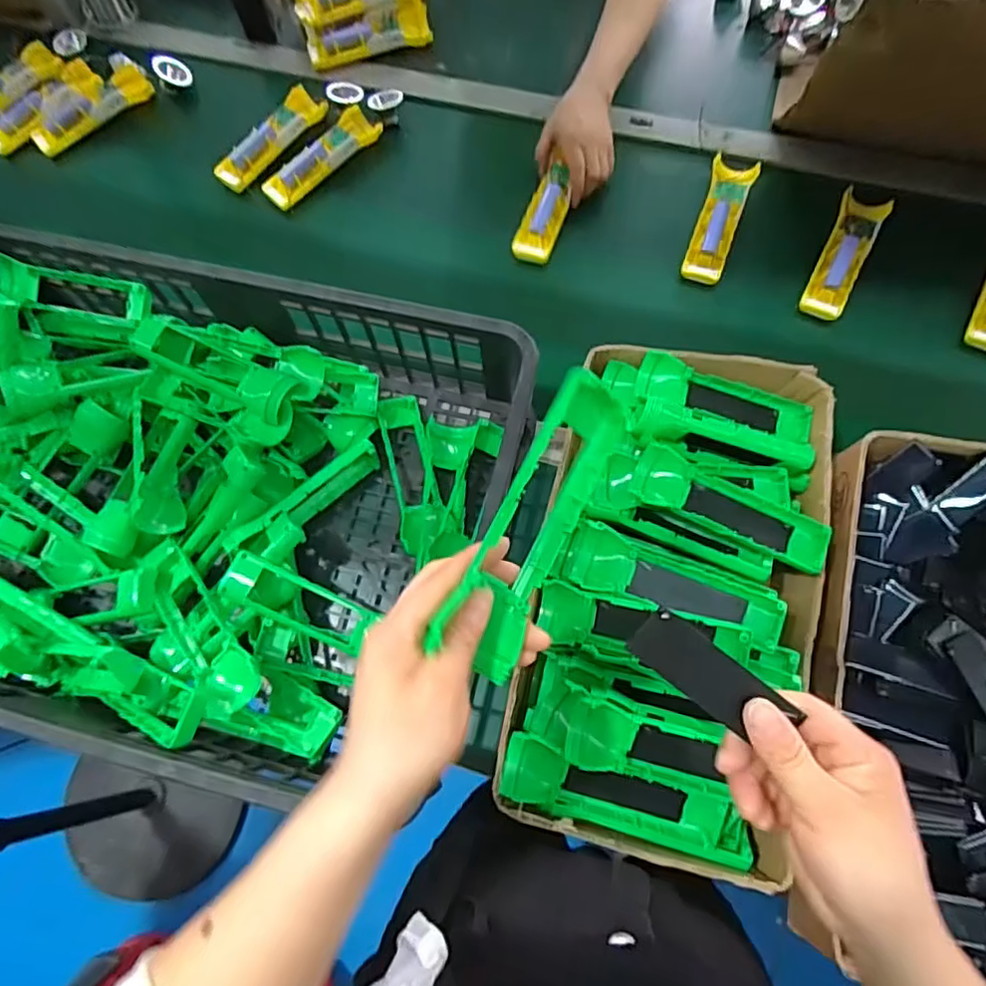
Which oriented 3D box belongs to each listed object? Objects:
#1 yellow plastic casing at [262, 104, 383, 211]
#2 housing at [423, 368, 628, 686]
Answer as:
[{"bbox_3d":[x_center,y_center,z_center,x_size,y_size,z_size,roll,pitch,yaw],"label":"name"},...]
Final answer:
[{"bbox_3d":[-0.213,-0.413,0.757,0.047,0.029,0.164,40,78,14],"label":"yellow plastic casing"},{"bbox_3d":[0.019,0.014,0.323,0.022,0.054,0.159,15,72,54],"label":"housing"}]

